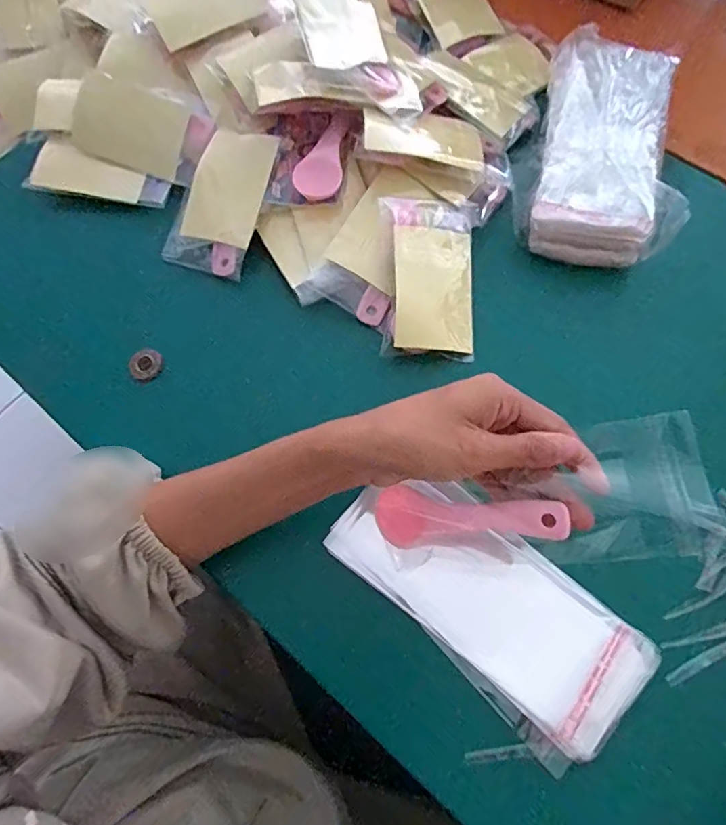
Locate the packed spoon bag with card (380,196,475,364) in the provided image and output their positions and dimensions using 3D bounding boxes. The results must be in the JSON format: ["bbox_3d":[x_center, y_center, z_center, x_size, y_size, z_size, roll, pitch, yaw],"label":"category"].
[{"bbox_3d":[0.049,-0.101,0.381,0.065,0.013,0.122,2,77,-14],"label":"packed spoon bag with card"}]

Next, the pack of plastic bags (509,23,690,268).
[{"bbox_3d":[0.182,-0.213,0.413,0.120,0.038,0.202,9,71,6],"label":"pack of plastic bags"}]

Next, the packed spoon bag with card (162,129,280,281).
[{"bbox_3d":[-0.110,-0.164,0.403,0.066,0.009,0.110,17,91,12],"label":"packed spoon bag with card"}]

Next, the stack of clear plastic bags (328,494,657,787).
[{"bbox_3d":[0.072,0.112,0.323,0.193,0.008,0.087,39,77,23],"label":"stack of clear plastic bags"}]

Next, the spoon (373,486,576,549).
[{"bbox_3d":[0.059,0.061,0.298,0.109,0.011,0.032,-5,67,30],"label":"spoon"}]

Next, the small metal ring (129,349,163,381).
[{"bbox_3d":[-0.158,-0.036,0.379,0.022,0.004,0.024,-1,70,2],"label":"small metal ring"}]

